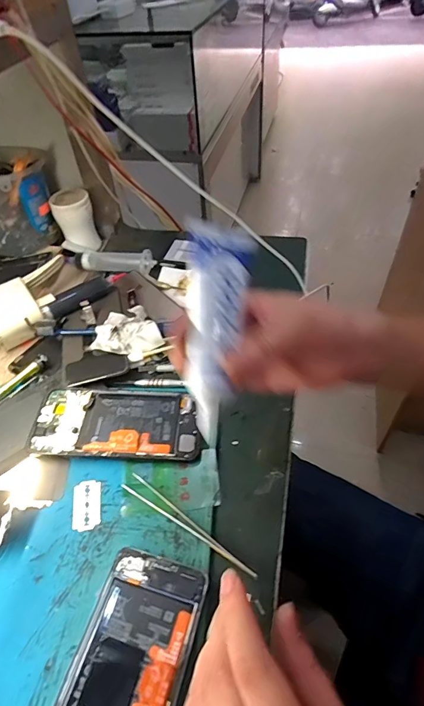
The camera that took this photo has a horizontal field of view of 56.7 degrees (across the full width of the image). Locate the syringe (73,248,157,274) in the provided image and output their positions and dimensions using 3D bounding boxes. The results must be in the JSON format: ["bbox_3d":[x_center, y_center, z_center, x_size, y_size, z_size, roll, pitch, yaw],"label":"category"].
[{"bbox_3d":[-0.140,-0.132,0.559,0.113,0.019,0.031,4,50,8],"label":"syringe"}]

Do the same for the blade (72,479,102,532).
[{"bbox_3d":[-0.109,0.131,0.342,0.025,0.004,0.043,-10,49,-4],"label":"blade"}]

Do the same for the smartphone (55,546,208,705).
[{"bbox_3d":[-0.059,0.219,0.254,0.075,0.014,0.159,10,51,13],"label":"smartphone"}]

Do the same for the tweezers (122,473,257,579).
[{"bbox_3d":[-0.020,0.138,0.323,0.132,0.008,0.015,25,55,24],"label":"tweezers"}]

